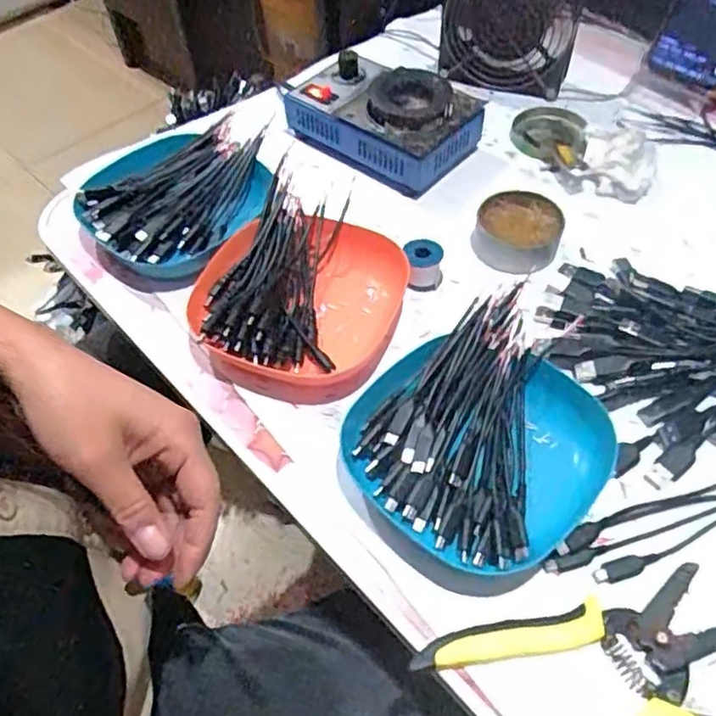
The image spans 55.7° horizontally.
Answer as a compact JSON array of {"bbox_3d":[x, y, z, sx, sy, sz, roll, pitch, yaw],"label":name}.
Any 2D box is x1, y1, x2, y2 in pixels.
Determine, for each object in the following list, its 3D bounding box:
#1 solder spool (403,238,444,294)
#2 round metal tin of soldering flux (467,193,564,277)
[{"bbox_3d":[0.048,-0.066,0.494,0.027,0.033,0.024,1,54,5],"label":"solder spool"},{"bbox_3d":[0.122,-0.097,0.517,0.064,0.020,0.072,15,56,15],"label":"round metal tin of soldering flux"}]

